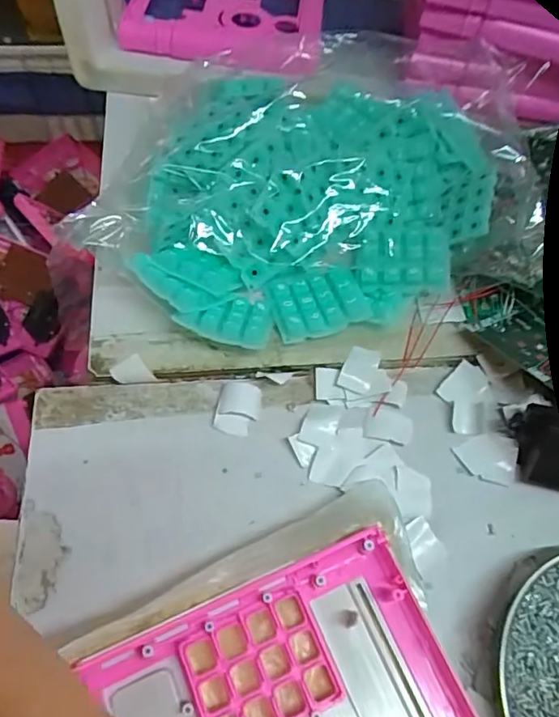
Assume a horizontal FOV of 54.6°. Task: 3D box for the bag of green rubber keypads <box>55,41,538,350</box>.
[{"bbox_3d":[0.025,-0.121,0.373,0.309,0.076,0.209,-14,63,-11],"label":"bag of green rubber keypads"}]

